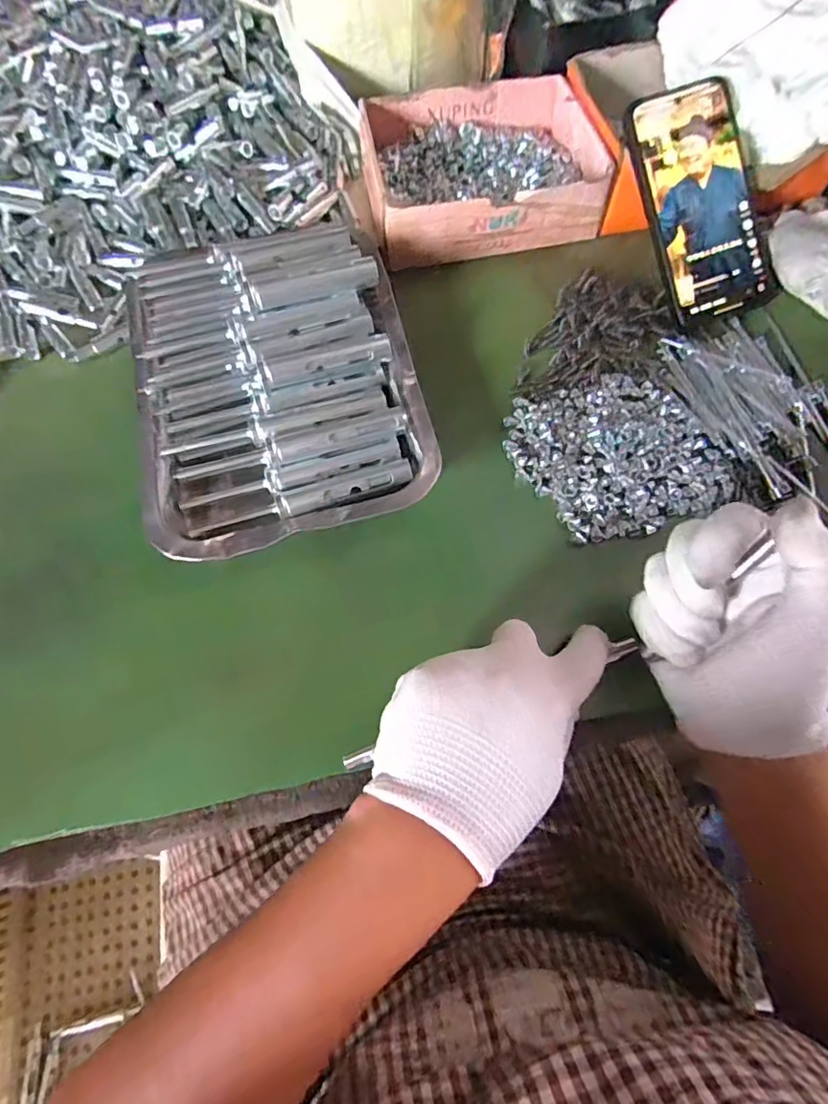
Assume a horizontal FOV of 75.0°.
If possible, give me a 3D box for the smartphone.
[{"bbox_3d":[0.208,-0.247,0.384,0.080,0.010,0.155,-21,98,2],"label":"smartphone"}]

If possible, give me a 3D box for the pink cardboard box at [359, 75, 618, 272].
[{"bbox_3d":[0.049,-0.304,0.427,0.175,0.046,0.144,-10,69,-4],"label":"pink cardboard box"}]

